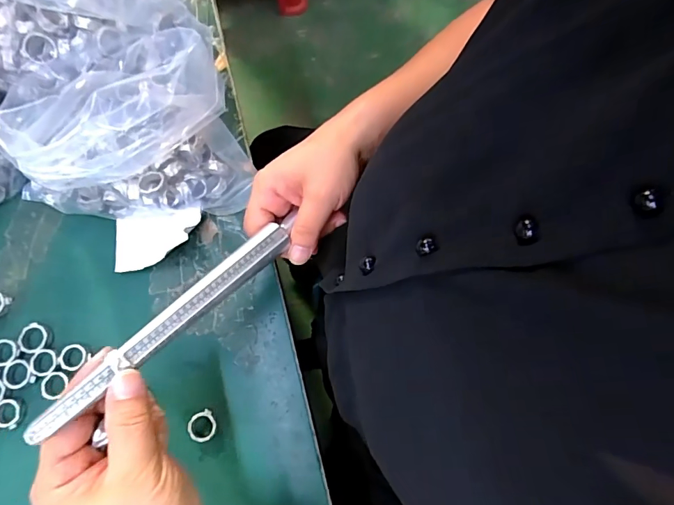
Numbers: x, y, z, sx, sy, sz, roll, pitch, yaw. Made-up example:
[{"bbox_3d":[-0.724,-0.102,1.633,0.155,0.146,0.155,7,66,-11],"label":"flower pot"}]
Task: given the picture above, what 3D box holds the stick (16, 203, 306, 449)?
[{"bbox_3d":[-0.090,0.033,0.256,0.020,0.010,0.191,40,55,9],"label":"stick"}]

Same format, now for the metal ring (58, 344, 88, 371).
[{"bbox_3d":[-0.207,0.082,0.329,0.020,0.004,0.021,0,75,-1],"label":"metal ring"}]

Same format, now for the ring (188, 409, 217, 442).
[{"bbox_3d":[-0.103,0.133,0.320,0.023,0.008,0.020,-31,78,-9],"label":"ring"}]

